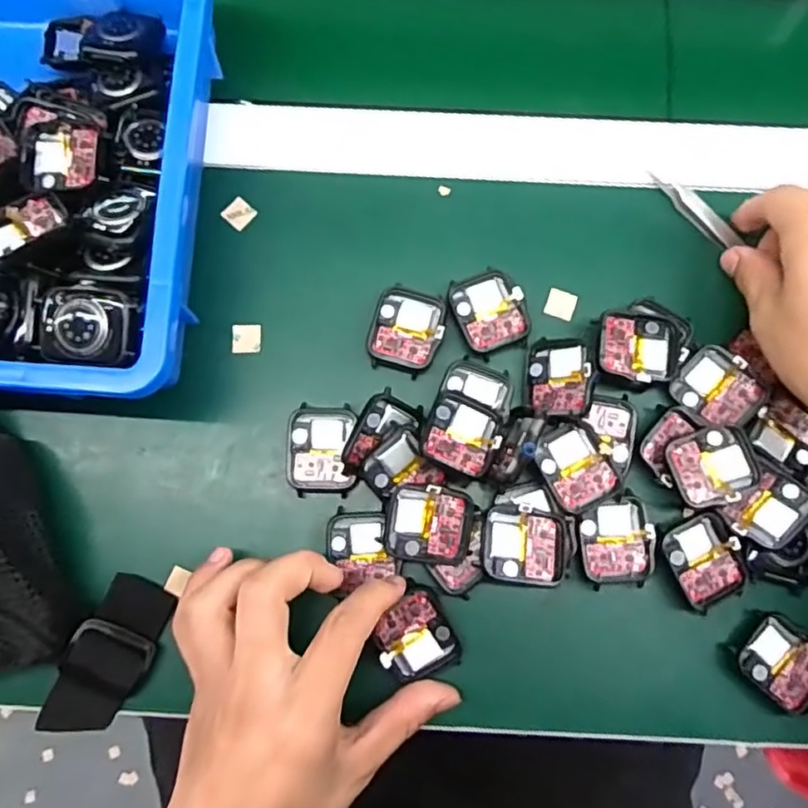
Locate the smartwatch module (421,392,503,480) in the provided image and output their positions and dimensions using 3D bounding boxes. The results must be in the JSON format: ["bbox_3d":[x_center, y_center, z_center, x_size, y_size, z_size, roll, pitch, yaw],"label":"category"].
[{"bbox_3d":[0.029,0.016,0.318,0.036,0.010,0.040,24,64,-1],"label":"smartwatch module"}]

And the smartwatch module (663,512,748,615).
[{"bbox_3d":[0.153,0.080,0.320,0.037,0.008,0.041,-26,80,-5],"label":"smartwatch module"}]

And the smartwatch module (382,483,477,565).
[{"bbox_3d":[0.013,0.061,0.314,0.043,0.013,0.037,12,79,2],"label":"smartwatch module"}]

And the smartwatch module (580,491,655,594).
[{"bbox_3d":[0.109,0.070,0.320,0.036,0.012,0.043,-2,79,0],"label":"smartwatch module"}]

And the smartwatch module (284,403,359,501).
[{"bbox_3d":[-0.043,0.024,0.333,0.035,0.008,0.046,0,79,0],"label":"smartwatch module"}]

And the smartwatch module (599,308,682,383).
[{"bbox_3d":[0.125,-0.030,0.333,0.043,0.013,0.038,14,79,3],"label":"smartwatch module"}]

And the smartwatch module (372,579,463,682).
[{"bbox_3d":[0.006,0.116,0.314,0.037,0.011,0.044,-29,80,-6],"label":"smartwatch module"}]

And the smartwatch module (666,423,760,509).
[{"bbox_3d":[0.157,0.032,0.320,0.041,0.009,0.037,-22,79,-4],"label":"smartwatch module"}]

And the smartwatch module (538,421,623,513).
[{"bbox_3d":[0.087,0.032,0.321,0.034,0.008,0.043,-32,80,-6],"label":"smartwatch module"}]

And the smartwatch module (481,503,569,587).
[{"bbox_3d":[0.061,0.071,0.315,0.041,0.016,0.036,8,79,2],"label":"smartwatch module"}]

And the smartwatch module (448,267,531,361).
[{"bbox_3d":[0.047,-0.051,0.344,0.037,0.008,0.045,-21,79,-4],"label":"smartwatch module"}]

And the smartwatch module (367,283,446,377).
[{"bbox_3d":[0.001,-0.041,0.343,0.039,0.007,0.046,16,79,3],"label":"smartwatch module"}]

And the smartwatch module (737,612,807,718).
[{"bbox_3d":[0.191,0.130,0.313,0.043,0.011,0.035,42,82,8],"label":"smartwatch module"}]

